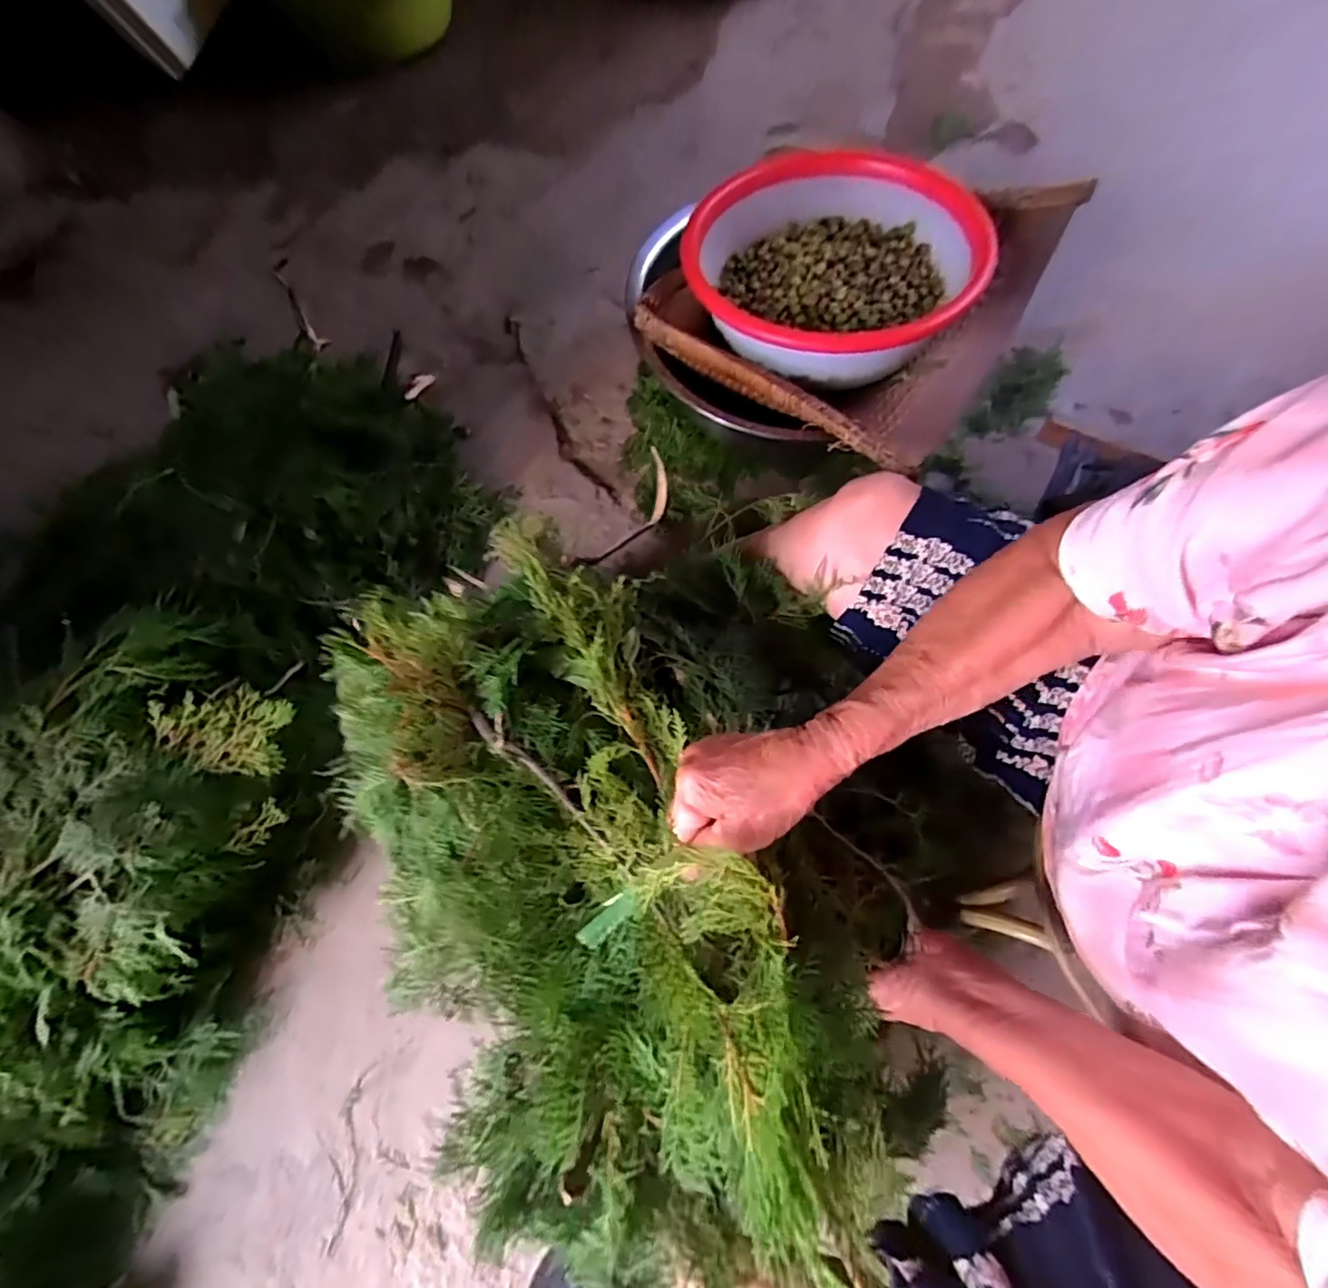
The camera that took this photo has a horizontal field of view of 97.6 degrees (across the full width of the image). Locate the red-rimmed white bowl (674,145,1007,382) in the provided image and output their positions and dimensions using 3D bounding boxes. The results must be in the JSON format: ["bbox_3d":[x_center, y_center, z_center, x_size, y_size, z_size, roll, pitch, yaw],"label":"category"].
[{"bbox_3d":[0.213,-0.471,0.745,0.361,0.124,0.337,-1,74,3],"label":"red-rimmed white bowl"}]

